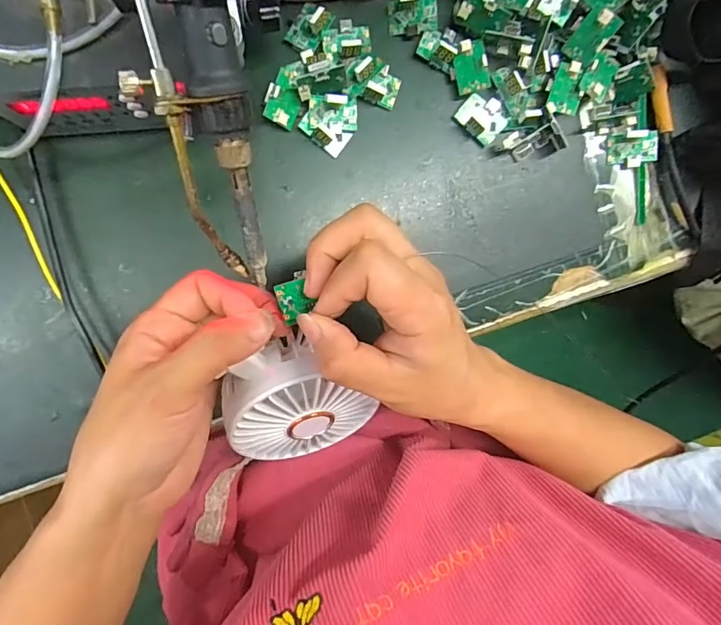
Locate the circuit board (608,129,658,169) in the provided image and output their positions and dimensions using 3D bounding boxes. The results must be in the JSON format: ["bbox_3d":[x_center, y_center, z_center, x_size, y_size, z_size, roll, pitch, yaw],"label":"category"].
[{"bbox_3d":[0.184,-0.110,0.316,0.030,0.011,0.022,3,96,21],"label":"circuit board"}]

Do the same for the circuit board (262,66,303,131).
[{"bbox_3d":[-0.047,-0.132,0.290,0.021,0.009,0.030,24,92,-9],"label":"circuit board"}]

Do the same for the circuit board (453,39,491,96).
[{"bbox_3d":[0.070,-0.157,0.298,0.020,0.004,0.030,-12,105,10],"label":"circuit board"}]

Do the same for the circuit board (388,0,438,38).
[{"bbox_3d":[0.034,-0.187,0.294,0.030,0.014,0.022,-4,96,-7],"label":"circuit board"}]

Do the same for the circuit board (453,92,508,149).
[{"bbox_3d":[0.080,-0.128,0.308,0.030,0.012,0.024,43,89,-9],"label":"circuit board"}]

